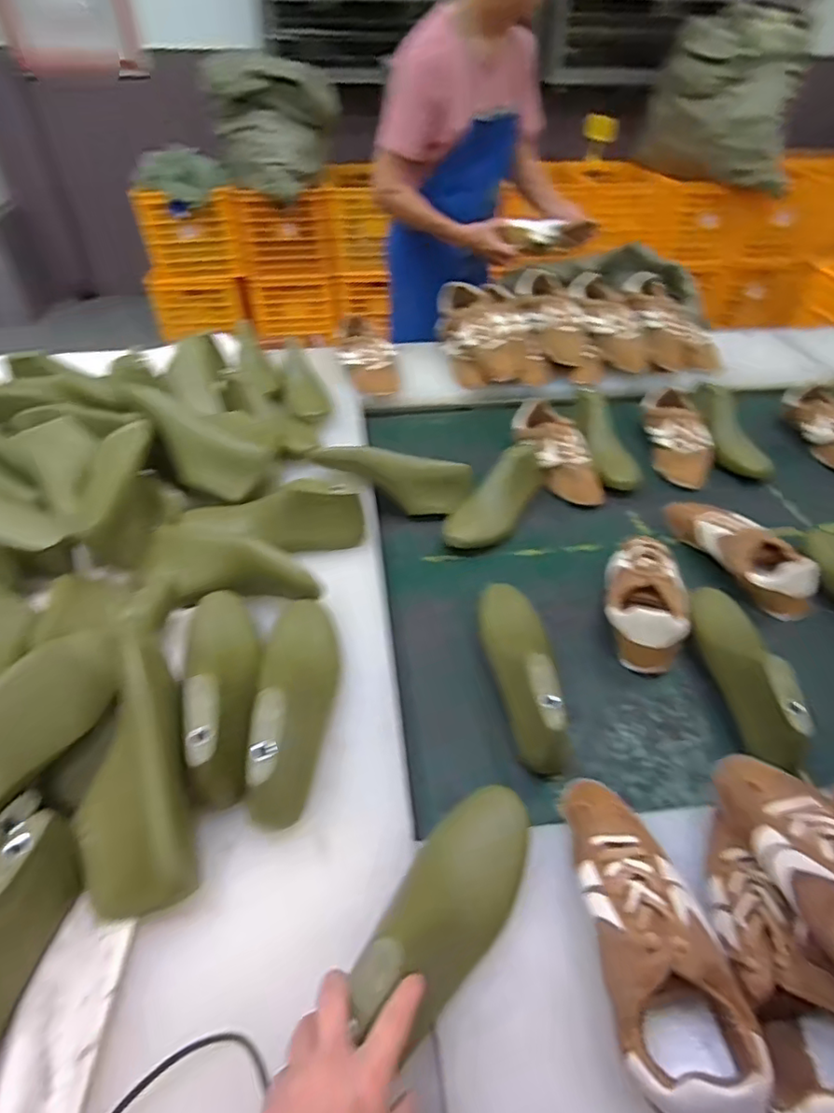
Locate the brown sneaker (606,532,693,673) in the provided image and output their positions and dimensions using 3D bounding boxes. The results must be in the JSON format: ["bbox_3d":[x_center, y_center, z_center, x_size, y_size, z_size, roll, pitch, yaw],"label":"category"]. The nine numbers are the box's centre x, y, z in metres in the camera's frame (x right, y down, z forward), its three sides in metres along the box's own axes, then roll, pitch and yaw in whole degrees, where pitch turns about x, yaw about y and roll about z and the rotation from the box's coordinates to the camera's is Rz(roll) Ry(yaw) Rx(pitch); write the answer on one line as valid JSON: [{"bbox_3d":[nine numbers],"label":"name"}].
[{"bbox_3d":[0.297,0.060,0.767,0.100,0.076,0.202,10,41,12],"label":"brown sneaker"}]

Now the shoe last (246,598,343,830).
[{"bbox_3d":[-0.124,0.137,0.606,0.083,0.085,0.267,-2,40,-1],"label":"shoe last"}]

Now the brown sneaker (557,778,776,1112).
[{"bbox_3d":[0.178,0.286,0.452,0.093,0.086,0.240,-2,40,-2],"label":"brown sneaker"}]

